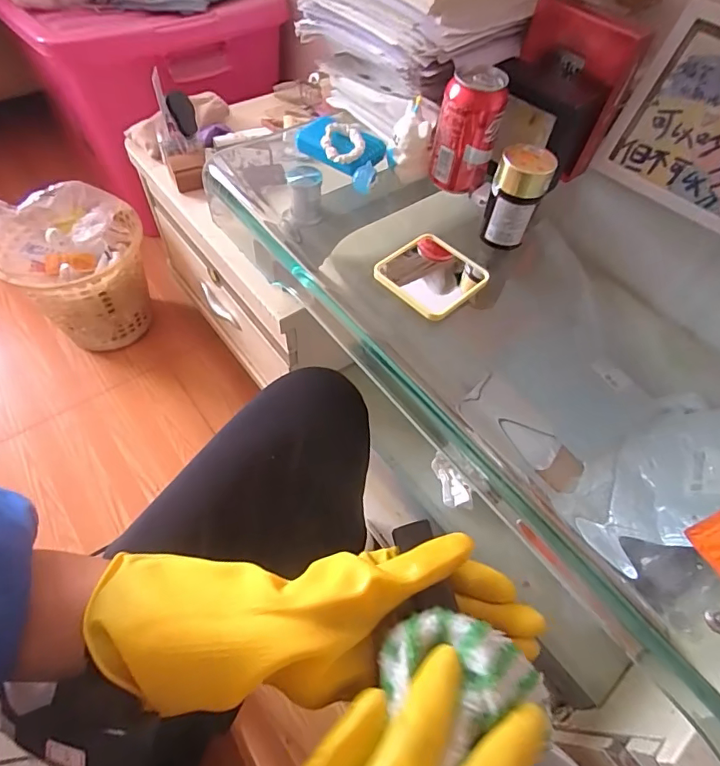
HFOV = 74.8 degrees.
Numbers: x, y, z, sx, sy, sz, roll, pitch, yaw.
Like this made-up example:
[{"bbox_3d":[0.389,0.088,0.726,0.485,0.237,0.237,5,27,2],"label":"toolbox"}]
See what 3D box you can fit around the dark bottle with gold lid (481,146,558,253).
[{"bbox_3d":[0.153,-0.181,0.466,0.050,0.091,0.041,23,58,10],"label":"dark bottle with gold lid"}]

